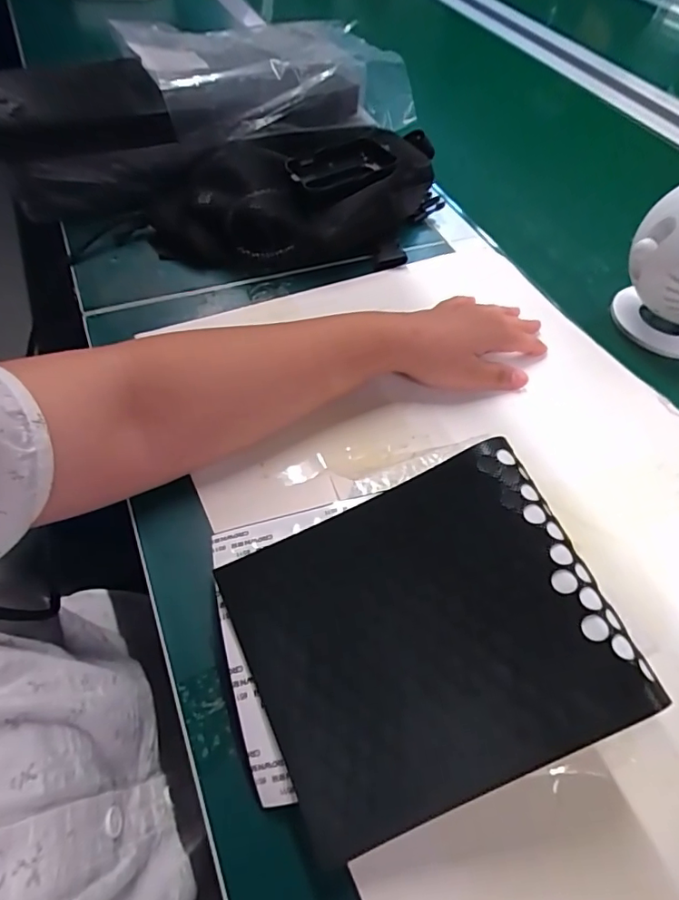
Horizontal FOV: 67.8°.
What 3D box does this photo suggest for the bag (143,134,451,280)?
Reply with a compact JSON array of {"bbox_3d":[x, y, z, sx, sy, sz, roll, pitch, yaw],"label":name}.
[{"bbox_3d":[-0.036,-0.246,0.492,0.291,0.062,0.164,-8,55,-10],"label":"bag"}]

